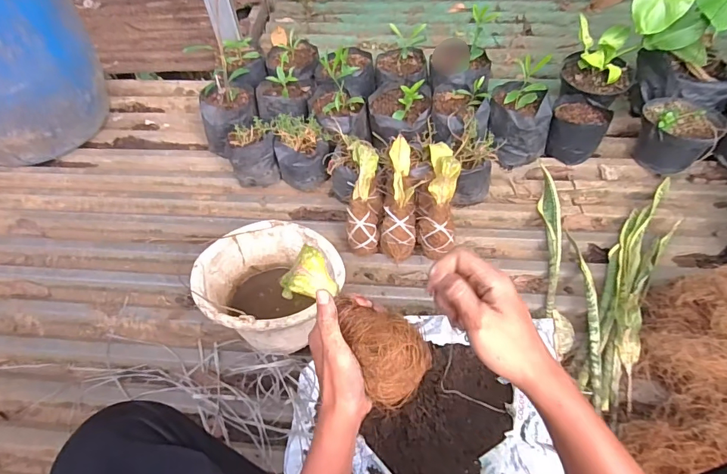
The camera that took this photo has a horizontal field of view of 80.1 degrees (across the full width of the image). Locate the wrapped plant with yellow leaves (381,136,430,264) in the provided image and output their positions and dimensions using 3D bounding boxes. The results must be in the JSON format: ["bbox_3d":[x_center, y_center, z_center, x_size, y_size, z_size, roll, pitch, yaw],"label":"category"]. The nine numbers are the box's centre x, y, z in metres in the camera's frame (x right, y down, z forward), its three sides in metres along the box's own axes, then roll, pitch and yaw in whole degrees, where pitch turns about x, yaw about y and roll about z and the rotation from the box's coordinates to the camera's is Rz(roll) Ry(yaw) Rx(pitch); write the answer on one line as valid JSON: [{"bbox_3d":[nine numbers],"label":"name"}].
[{"bbox_3d":[0.078,-0.083,0.917,0.076,0.069,0.260,2,89,4],"label":"wrapped plant with yellow leaves"}]

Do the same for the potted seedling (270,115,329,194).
[{"bbox_3d":[-0.146,-0.199,1.069,0.131,0.148,0.134,-14,57,-8],"label":"potted seedling"}]

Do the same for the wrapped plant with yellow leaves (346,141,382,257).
[{"bbox_3d":[0.002,-0.085,0.932,0.072,0.062,0.245,2,94,4],"label":"wrapped plant with yellow leaves"}]

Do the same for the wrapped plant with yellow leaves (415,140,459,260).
[{"bbox_3d":[0.158,-0.081,0.915,0.081,0.081,0.250,5,90,6],"label":"wrapped plant with yellow leaves"}]

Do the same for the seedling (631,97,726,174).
[{"bbox_3d":[0.735,-0.242,1.029,0.161,0.140,0.173,25,60,17],"label":"seedling"}]

